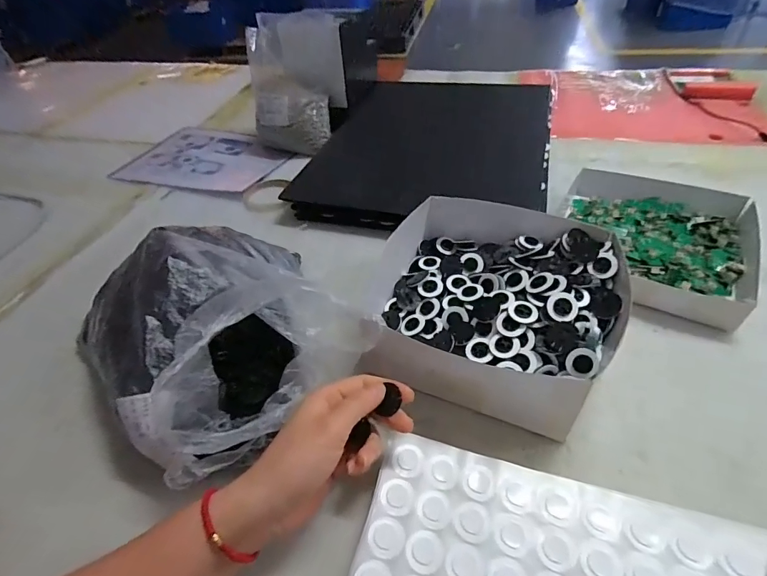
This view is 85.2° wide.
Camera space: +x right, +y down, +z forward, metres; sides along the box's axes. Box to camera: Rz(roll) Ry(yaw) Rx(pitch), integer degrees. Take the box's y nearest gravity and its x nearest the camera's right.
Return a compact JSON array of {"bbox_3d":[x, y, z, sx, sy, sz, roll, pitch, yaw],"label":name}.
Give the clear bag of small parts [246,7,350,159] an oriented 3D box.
[{"bbox_3d":[-0.154,-0.351,0.741,0.159,0.190,0.142,0,45,7],"label":"clear bag of small parts"}]

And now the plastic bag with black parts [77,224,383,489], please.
[{"bbox_3d":[-0.159,0.032,0.413,0.232,0.124,0.240,-37,53,-26],"label":"plastic bag with black parts"}]

